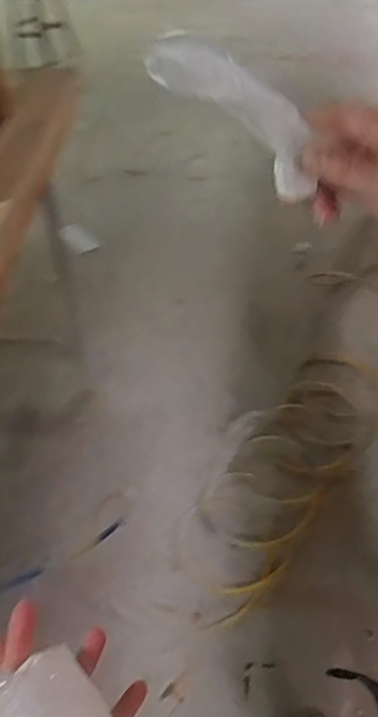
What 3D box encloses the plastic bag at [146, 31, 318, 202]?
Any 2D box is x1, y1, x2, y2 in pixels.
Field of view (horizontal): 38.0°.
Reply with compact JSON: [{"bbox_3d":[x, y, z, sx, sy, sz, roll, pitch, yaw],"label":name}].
[{"bbox_3d":[0.032,-0.128,0.289,0.124,0.034,0.027,22,37,-41],"label":"plastic bag"}]

